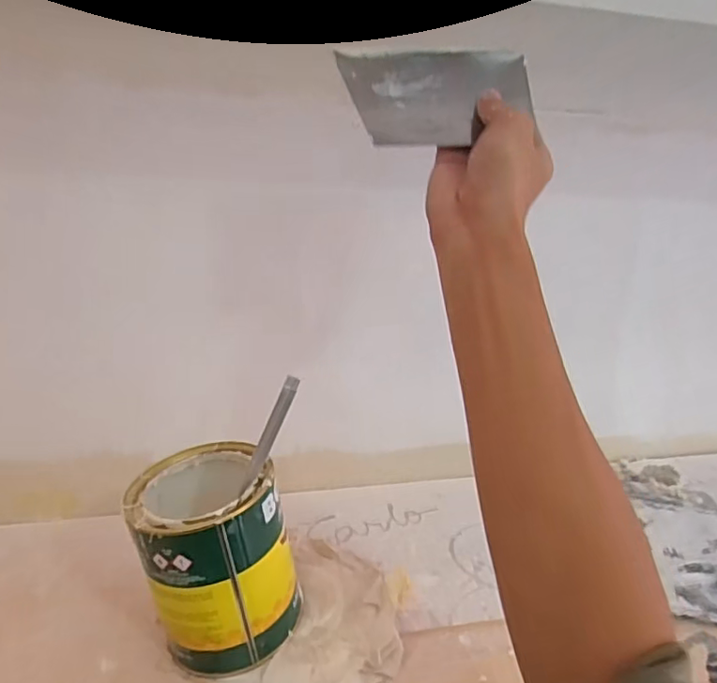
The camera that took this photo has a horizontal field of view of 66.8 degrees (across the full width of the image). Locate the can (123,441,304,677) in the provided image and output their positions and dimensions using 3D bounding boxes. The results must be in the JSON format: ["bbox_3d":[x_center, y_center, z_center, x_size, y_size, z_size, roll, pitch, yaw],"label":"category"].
[{"bbox_3d":[-0.104,0.166,0.408,0.124,0.147,0.105,-1,9,-17],"label":"can"}]

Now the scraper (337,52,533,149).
[{"bbox_3d":[0.059,-0.172,0.377,0.132,0.089,0.007,-8,-27,-12],"label":"scraper"}]

